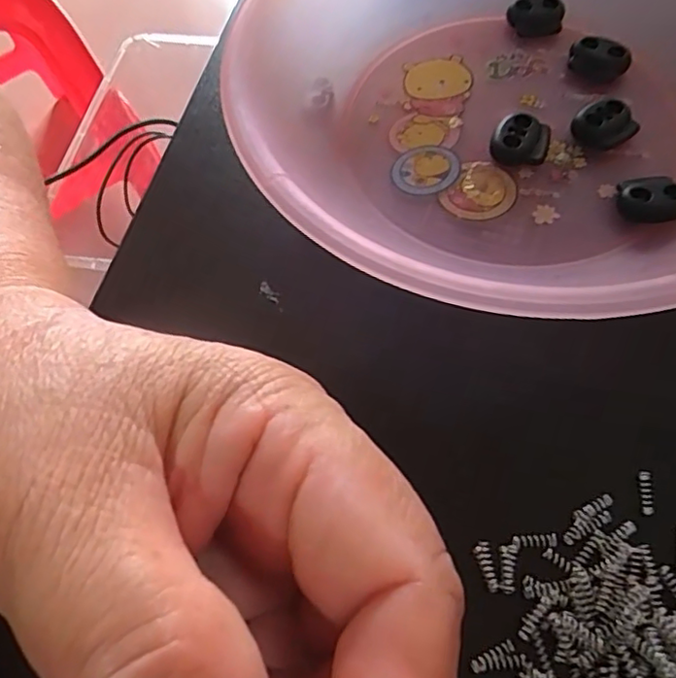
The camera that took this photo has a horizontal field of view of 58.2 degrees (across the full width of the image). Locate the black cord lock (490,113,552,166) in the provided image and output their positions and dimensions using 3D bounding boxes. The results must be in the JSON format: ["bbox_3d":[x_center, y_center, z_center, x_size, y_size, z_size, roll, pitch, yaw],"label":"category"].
[{"bbox_3d":[0.063,-0.068,0.210,0.019,0.008,0.019,0,62,-1],"label":"black cord lock"}]

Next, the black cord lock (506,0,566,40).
[{"bbox_3d":[0.078,-0.127,0.240,0.021,0.010,0.015,10,64,9],"label":"black cord lock"}]

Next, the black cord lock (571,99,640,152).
[{"bbox_3d":[0.093,-0.075,0.211,0.019,0.006,0.017,-27,64,-10],"label":"black cord lock"}]

